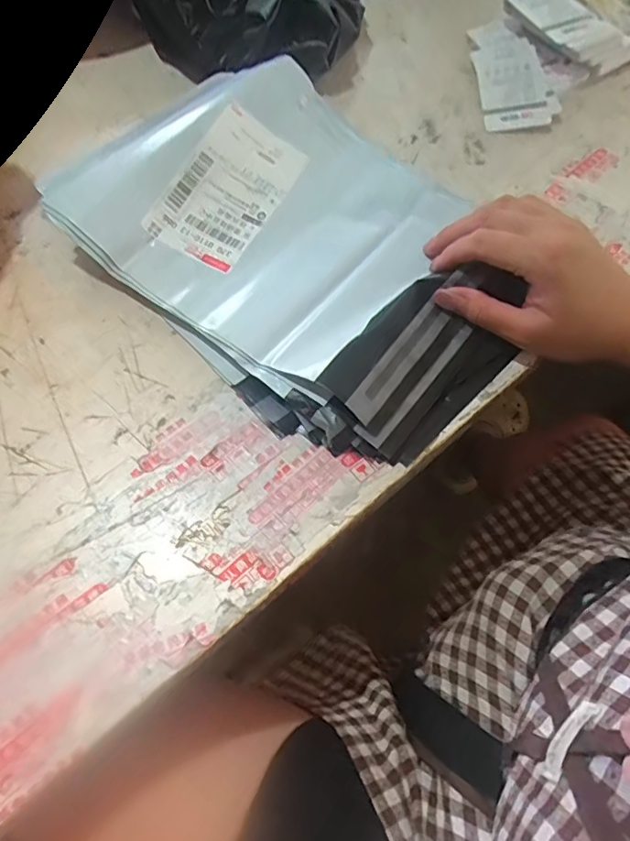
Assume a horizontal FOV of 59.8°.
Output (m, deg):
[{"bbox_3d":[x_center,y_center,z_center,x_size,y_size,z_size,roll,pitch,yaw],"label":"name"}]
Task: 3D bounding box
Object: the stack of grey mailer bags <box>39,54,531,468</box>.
[{"bbox_3d":[-0.011,-0.140,0.400,0.339,0.043,0.237,39,69,18],"label":"stack of grey mailer bags"}]

